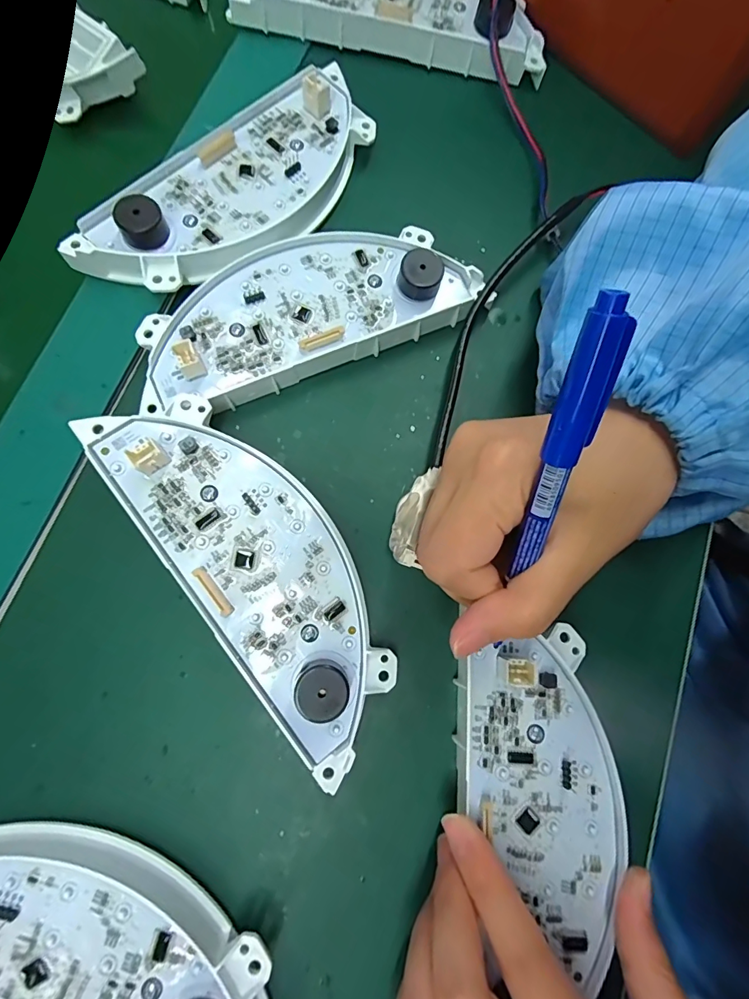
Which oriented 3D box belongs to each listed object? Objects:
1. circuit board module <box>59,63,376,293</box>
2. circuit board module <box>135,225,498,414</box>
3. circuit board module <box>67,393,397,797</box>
[{"bbox_3d":[-0.065,-0.161,0.219,0.071,0.022,0.172,42,81,9],"label":"circuit board module"},{"bbox_3d":[-0.032,-0.095,0.220,0.165,0.025,0.065,-23,79,-9],"label":"circuit board module"},{"bbox_3d":[-0.048,0.027,0.190,0.061,0.033,0.166,-36,81,-11],"label":"circuit board module"}]

